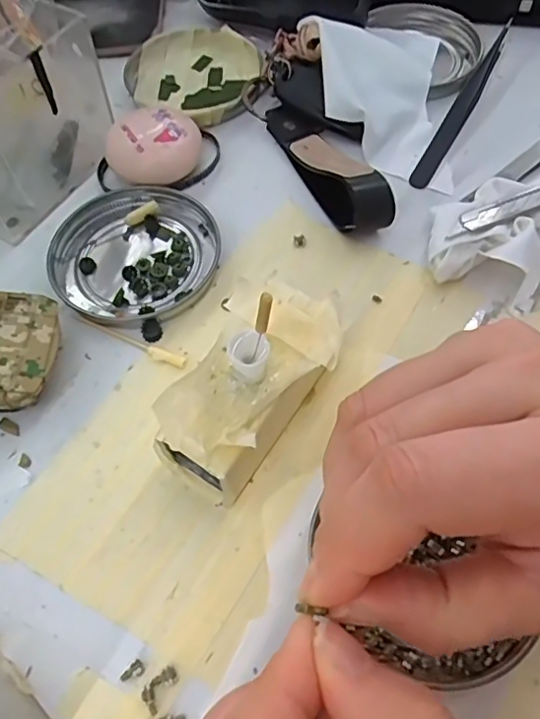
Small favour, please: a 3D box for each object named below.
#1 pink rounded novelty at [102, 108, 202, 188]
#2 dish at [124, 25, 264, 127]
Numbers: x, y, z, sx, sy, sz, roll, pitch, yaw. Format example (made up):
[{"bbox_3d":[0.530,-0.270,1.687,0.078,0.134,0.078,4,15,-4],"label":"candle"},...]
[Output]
[{"bbox_3d":[-0.059,-0.107,0.294,0.047,0.023,0.037,-14,62,-6],"label":"pink rounded novelty"},{"bbox_3d":[-0.044,-0.169,0.336,0.079,0.012,0.075,-1,62,1],"label":"dish"}]

